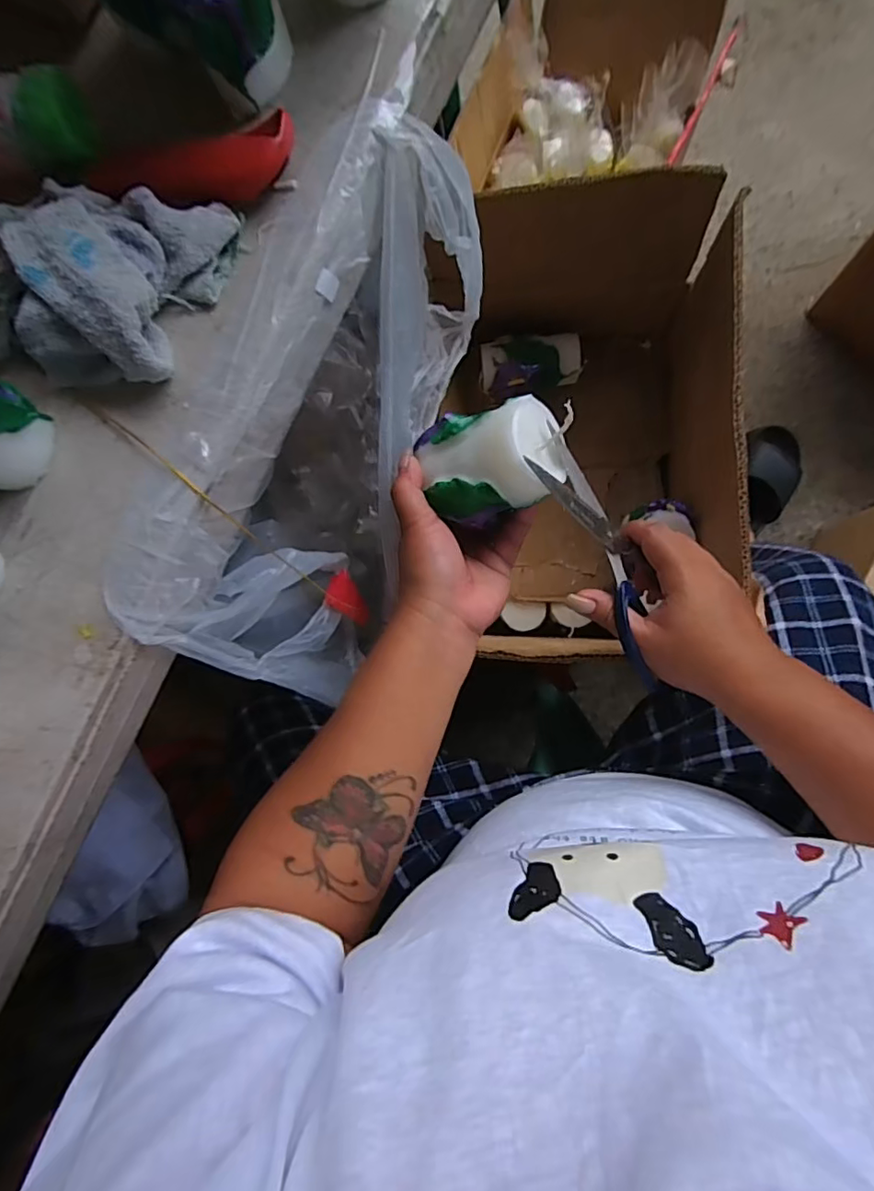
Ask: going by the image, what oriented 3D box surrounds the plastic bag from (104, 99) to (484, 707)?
[{"bbox_3d":[-0.055,-0.098,0.368,0.071,0.207,0.316,27,89,31],"label":"plastic bag"}]

